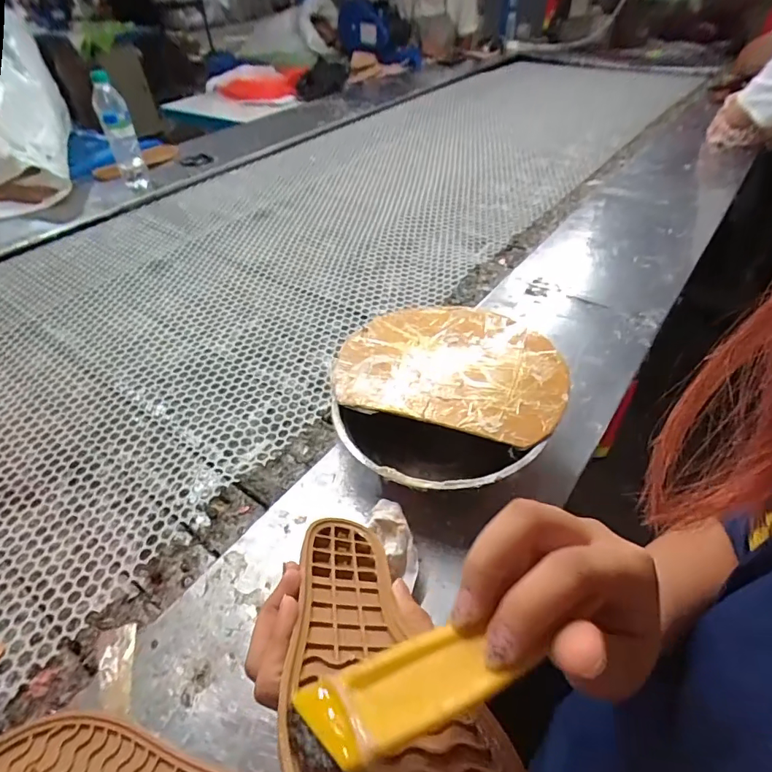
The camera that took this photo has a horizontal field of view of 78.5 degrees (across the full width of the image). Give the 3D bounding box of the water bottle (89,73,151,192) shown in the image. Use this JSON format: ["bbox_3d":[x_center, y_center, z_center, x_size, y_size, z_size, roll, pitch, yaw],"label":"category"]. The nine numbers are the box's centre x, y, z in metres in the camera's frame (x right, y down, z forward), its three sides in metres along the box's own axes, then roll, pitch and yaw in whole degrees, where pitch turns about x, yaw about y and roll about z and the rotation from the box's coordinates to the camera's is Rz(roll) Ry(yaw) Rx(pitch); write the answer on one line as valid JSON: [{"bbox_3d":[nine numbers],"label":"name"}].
[{"bbox_3d":[-0.577,-0.542,1.031,0.060,0.225,0.073,-26,50,-22],"label":"water bottle"}]

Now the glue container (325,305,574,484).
[{"bbox_3d":[0.061,0.011,0.514,0.231,0.069,0.254,-1,46,1],"label":"glue container"}]

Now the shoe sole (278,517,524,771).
[{"bbox_3d":[-0.014,0.124,0.229,0.082,0.015,0.225,4,8,-21],"label":"shoe sole"}]

